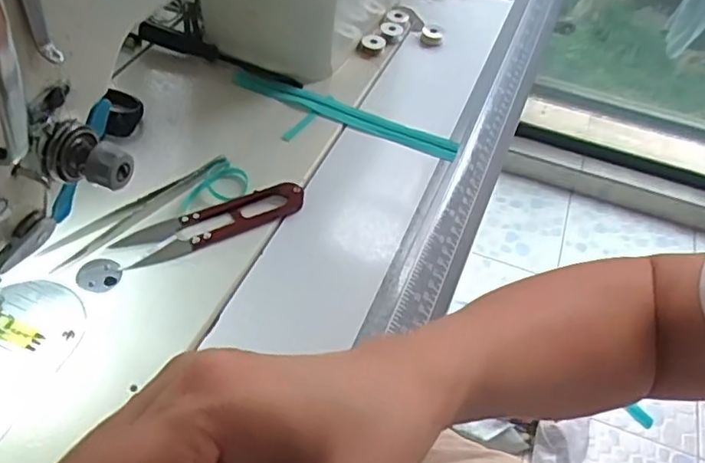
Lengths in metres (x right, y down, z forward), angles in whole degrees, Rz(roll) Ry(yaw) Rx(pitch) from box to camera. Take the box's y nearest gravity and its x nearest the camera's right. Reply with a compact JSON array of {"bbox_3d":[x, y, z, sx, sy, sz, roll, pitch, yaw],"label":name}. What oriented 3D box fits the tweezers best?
[{"bbox_3d":[-0.132,-0.016,0.380,0.019,0.008,0.124,38,56,24],"label":"tweezers"}]

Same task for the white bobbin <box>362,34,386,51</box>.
[{"bbox_3d":[0.018,-0.161,0.518,0.019,0.007,0.019,22,50,12],"label":"white bobbin"}]

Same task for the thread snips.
[{"bbox_3d":[-0.085,-0.007,0.378,0.114,0.010,0.028,-21,54,-22],"label":"thread snips"}]

